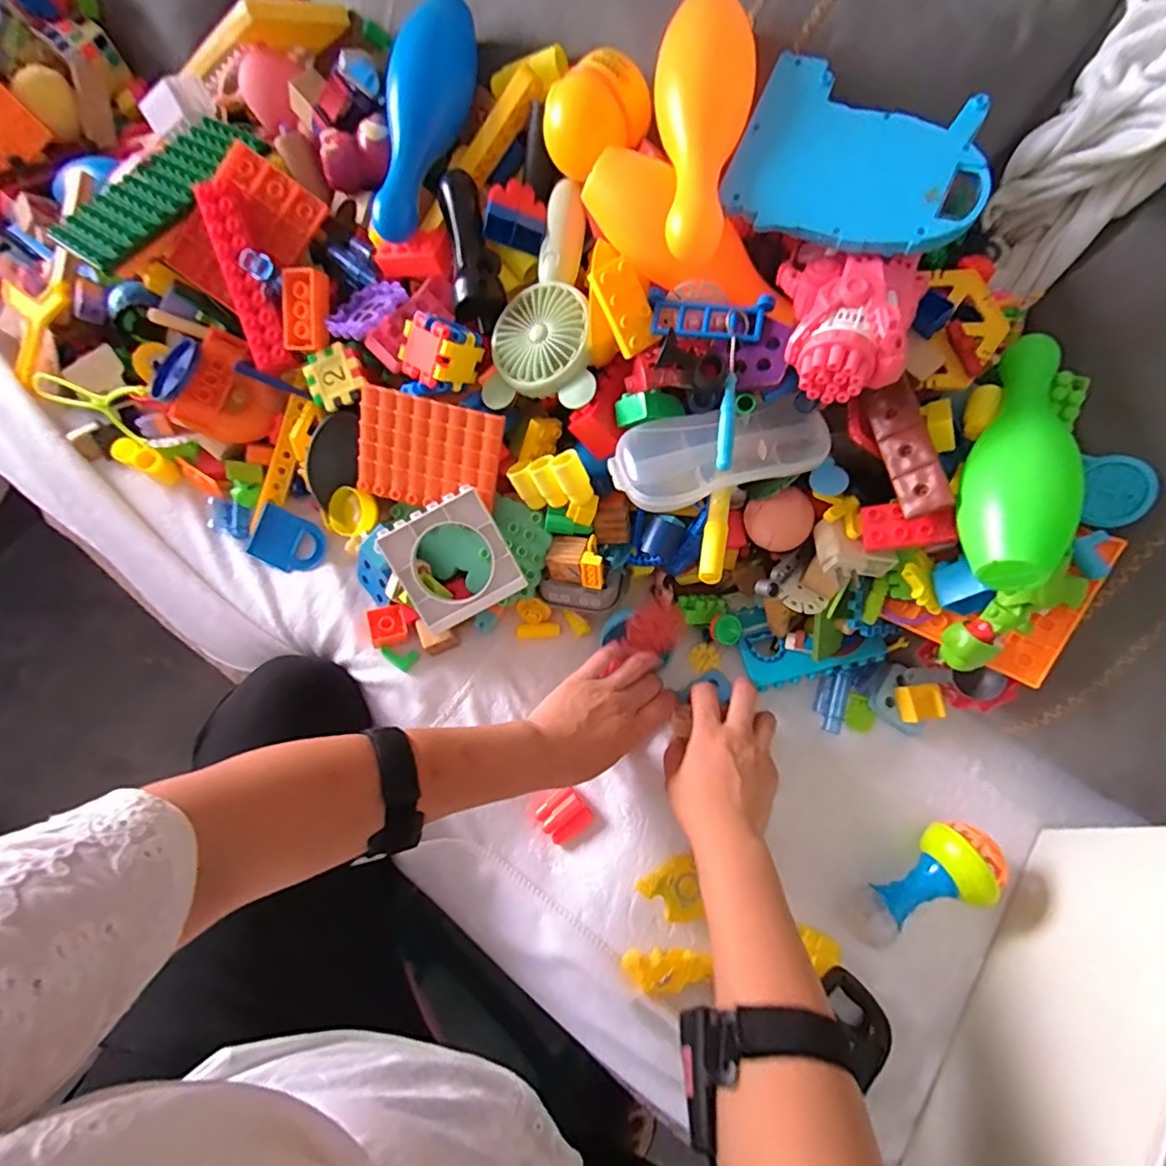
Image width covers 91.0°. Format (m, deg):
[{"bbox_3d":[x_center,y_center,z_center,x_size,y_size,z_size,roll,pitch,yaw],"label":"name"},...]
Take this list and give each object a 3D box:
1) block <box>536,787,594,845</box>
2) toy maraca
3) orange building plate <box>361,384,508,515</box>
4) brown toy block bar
[{"bbox_3d":[-0.017,0.207,0.509,0.042,0.015,0.038,-38,78,-10],"label":"block"},{"bbox_3d":[0.279,0.246,0.468,0.135,0.050,0.061,-33,78,-9],"label":"toy maraca"},{"bbox_3d":[-0.132,-0.110,0.490,0.121,0.009,0.090,15,112,6],"label":"orange building plate"},{"bbox_3d":[0.233,-0.098,0.412,0.033,0.013,0.105,-24,68,36],"label":"brown toy block bar"}]

